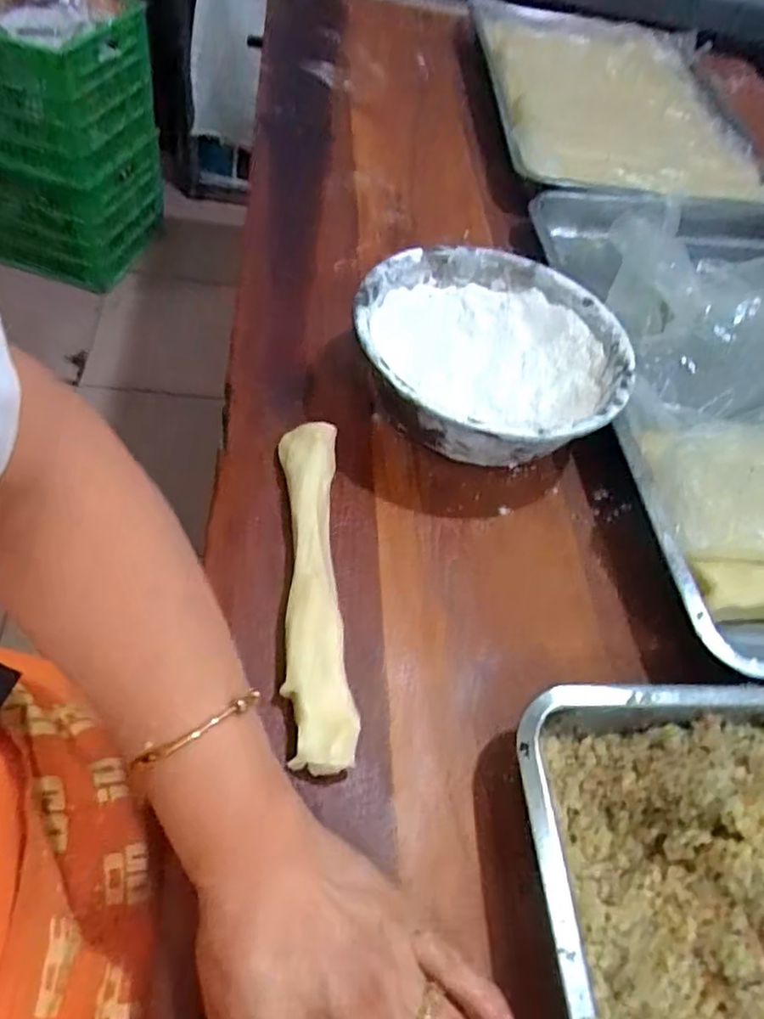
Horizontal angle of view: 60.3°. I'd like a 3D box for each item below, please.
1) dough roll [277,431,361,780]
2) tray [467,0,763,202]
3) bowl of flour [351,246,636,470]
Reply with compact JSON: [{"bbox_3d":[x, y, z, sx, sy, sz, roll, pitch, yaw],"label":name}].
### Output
[{"bbox_3d":[-0.048,0.045,0.450,0.042,0.042,0.260,1,54,-11],"label":"dough roll"},{"bbox_3d":[0.357,-0.637,0.986,0.395,0.038,0.665,5,53,-8],"label":"tray"},{"bbox_3d":[0.089,-0.125,0.552,0.212,0.089,0.218,6,53,-8],"label":"bowl of flour"}]

